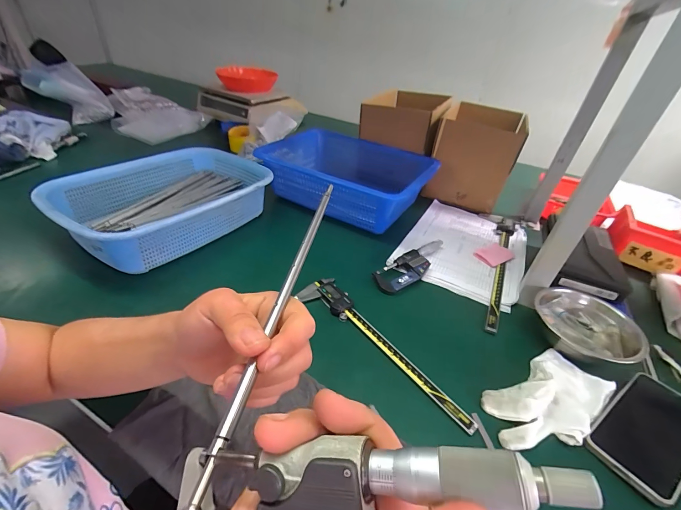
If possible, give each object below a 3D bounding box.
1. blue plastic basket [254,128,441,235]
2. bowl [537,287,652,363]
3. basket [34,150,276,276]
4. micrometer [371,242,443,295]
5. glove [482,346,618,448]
[{"bbox_3d":[0.011,-0.179,0.727,0.349,0.113,0.268,20,39,18],"label":"blue plastic basket"},{"bbox_3d":[0.344,0.101,0.441,0.124,0.047,0.124,4,37,-3],"label":"bowl"},{"bbox_3d":[-0.306,-0.100,0.574,0.224,0.097,0.344,27,41,25],"label":"basket"},{"bbox_3d":[0.132,0.017,0.561,0.178,0.023,0.054,-25,47,-35],"label":"micrometer"},{"bbox_3d":[0.250,0.166,0.366,0.172,0.028,0.083,-14,41,-25],"label":"glove"}]

